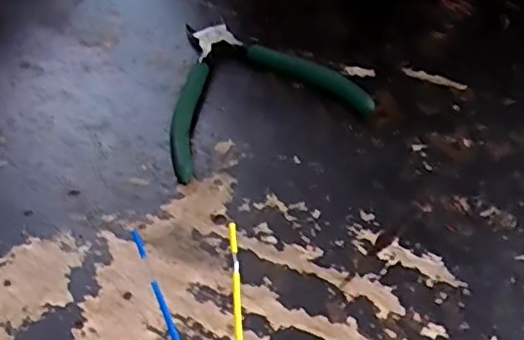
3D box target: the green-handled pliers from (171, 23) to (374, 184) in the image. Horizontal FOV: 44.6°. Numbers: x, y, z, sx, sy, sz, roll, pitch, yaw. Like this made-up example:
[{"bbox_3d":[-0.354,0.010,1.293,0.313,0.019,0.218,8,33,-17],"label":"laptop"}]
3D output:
[{"bbox_3d":[-0.013,-0.061,0.431,0.132,0.014,0.123,-22,52,-12],"label":"green-handled pliers"}]

